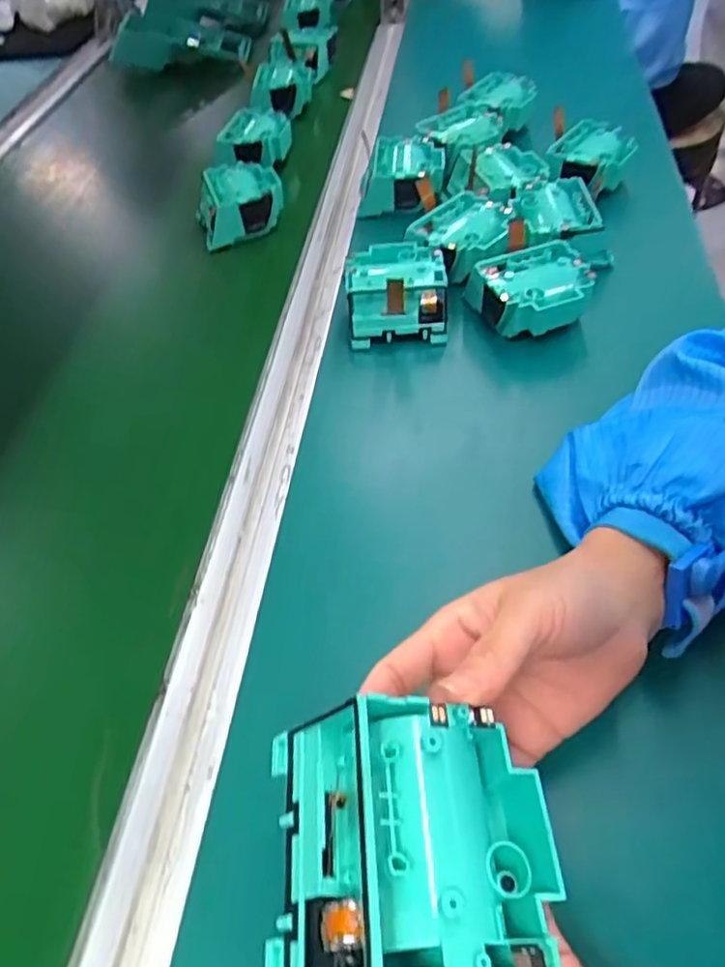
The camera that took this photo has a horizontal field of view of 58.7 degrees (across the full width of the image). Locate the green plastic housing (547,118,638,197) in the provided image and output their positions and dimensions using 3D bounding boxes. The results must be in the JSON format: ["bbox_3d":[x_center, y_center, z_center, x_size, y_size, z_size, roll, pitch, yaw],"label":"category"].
[{"bbox_3d":[0.206,-0.294,0.578,0.062,0.025,0.087,23,57,22],"label":"green plastic housing"}]

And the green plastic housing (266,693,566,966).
[{"bbox_3d":[0.016,0.109,0.201,0.082,0.042,0.075,11,49,-19],"label":"green plastic housing"}]

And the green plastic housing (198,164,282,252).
[{"bbox_3d":[-0.114,-0.263,0.601,0.079,0.042,0.077,-13,52,-6],"label":"green plastic housing"}]

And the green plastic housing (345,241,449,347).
[{"bbox_3d":[0.026,-0.143,0.494,0.072,0.047,0.075,-5,51,1],"label":"green plastic housing"}]

